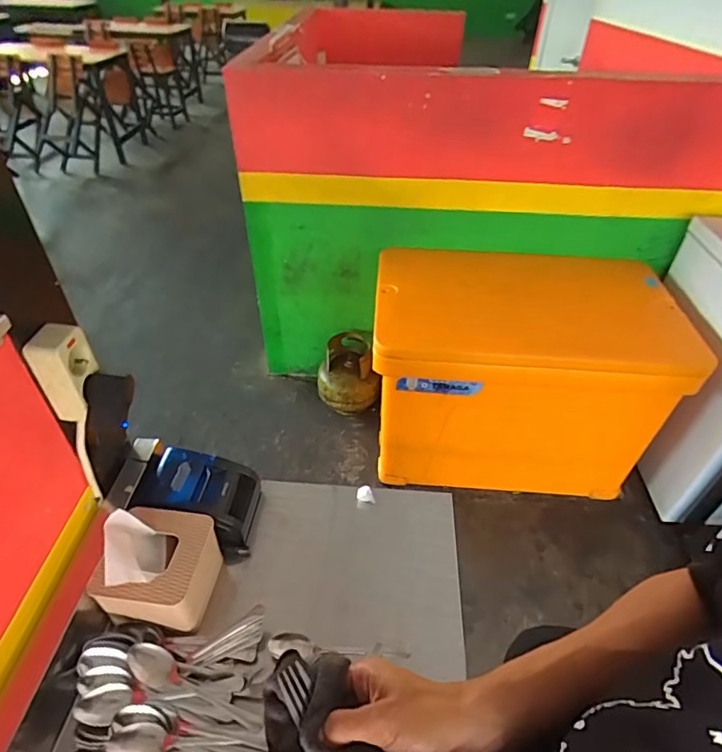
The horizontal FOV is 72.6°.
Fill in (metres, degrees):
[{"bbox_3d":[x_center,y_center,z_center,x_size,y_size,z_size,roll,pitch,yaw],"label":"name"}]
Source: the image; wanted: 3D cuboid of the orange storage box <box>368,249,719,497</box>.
[{"bbox_3d":[0.537,0.007,1.793,0.964,0.693,0.557,3,42,2],"label":"orange storage box"}]

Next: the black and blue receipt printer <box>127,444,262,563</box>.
[{"bbox_3d":[-0.251,0.191,0.754,0.170,0.094,0.122,4,42,3],"label":"black and blue receipt printer"}]

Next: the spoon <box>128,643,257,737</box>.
[{"bbox_3d":[-0.197,0.370,0.584,0.175,0.022,0.036,24,45,6],"label":"spoon"}]

